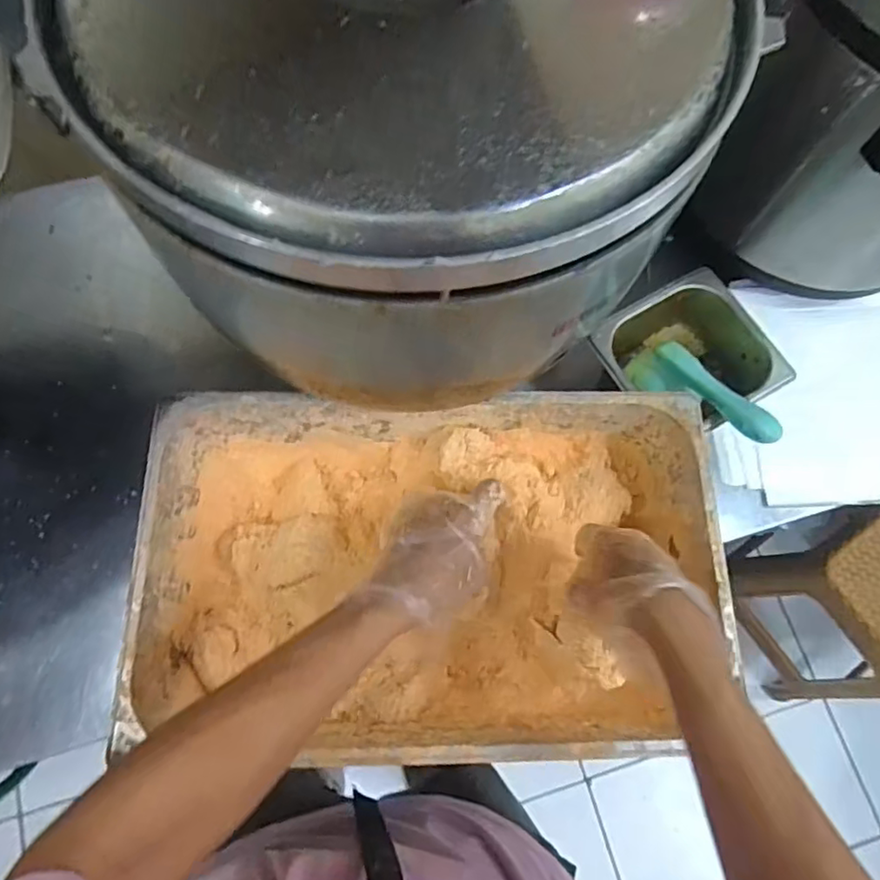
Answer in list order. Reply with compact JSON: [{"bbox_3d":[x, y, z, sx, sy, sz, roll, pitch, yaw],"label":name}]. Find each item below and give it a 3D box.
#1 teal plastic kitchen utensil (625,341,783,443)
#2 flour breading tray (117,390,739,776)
[{"bbox_3d":[0.282,-0.055,0.650,0.054,0.034,0.184,-37,47,-12],"label":"teal plastic kitchen utensil"},{"bbox_3d":[-0.007,0.125,0.597,0.515,0.137,0.311,0,73,-2],"label":"flour breading tray"}]

